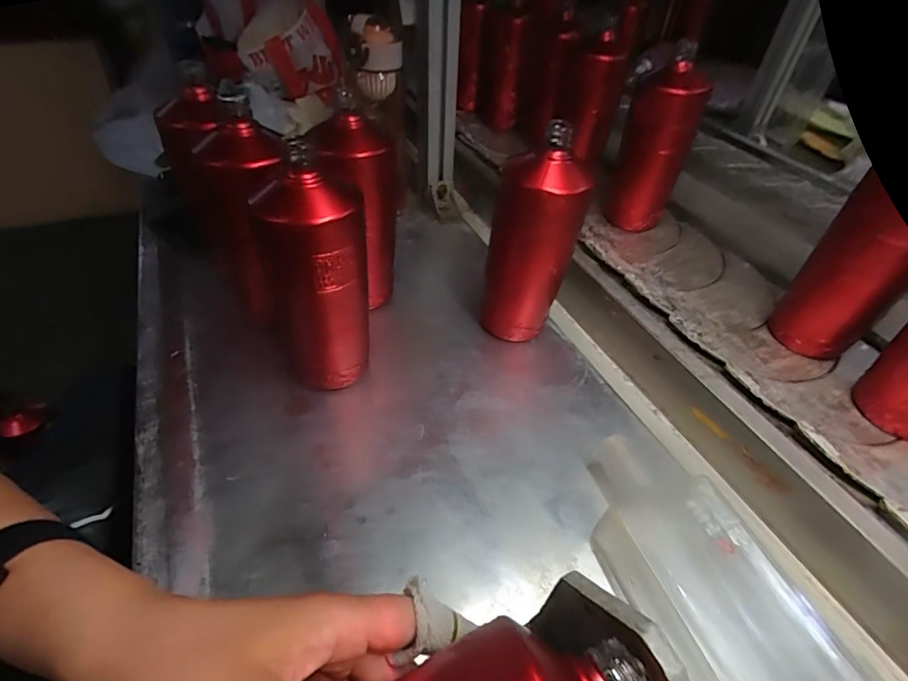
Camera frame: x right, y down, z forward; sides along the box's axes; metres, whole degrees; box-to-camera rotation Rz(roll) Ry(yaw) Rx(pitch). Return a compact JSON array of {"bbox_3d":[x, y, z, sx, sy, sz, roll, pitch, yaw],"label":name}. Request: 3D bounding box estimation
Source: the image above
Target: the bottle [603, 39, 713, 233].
[{"bbox_3d":[0.262,-0.244,0.607,0.084,0.201,0.067,20,50,17],"label":"bottle"}]

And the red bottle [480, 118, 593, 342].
[{"bbox_3d":[0.072,-0.091,0.461,0.075,0.193,0.068,-19,50,-17],"label":"red bottle"}]

